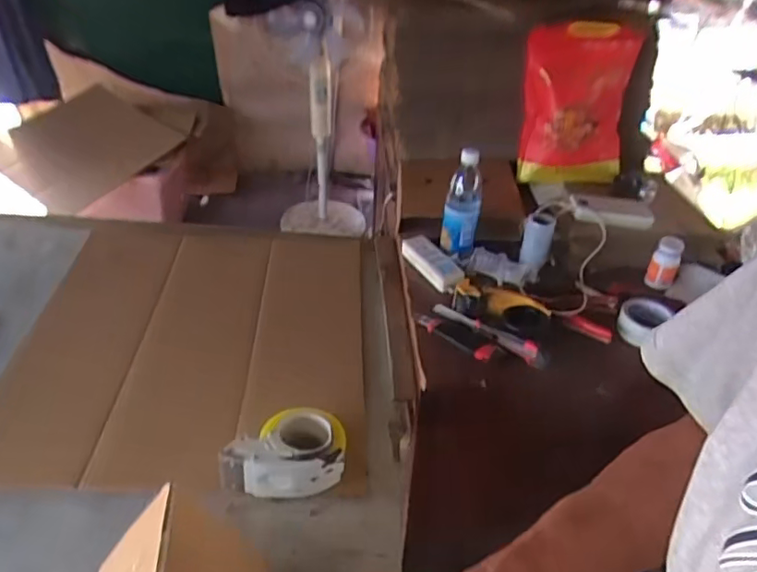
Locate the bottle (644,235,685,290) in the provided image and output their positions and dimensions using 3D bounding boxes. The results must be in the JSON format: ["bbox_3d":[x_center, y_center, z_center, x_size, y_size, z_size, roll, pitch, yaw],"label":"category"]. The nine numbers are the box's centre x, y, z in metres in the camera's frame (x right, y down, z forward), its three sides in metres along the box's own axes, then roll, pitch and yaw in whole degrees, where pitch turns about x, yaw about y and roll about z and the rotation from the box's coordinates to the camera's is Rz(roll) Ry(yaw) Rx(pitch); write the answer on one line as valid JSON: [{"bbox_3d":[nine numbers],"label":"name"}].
[{"bbox_3d":[0.558,-0.042,1.128,0.054,0.099,0.053,27,43,27],"label":"bottle"}]

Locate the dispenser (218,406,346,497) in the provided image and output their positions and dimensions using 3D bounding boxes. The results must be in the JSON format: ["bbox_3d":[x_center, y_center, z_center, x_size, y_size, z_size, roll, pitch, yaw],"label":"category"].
[{"bbox_3d":[-0.133,0.230,0.827,0.170,0.065,0.124,1,38,-4],"label":"dispenser"}]

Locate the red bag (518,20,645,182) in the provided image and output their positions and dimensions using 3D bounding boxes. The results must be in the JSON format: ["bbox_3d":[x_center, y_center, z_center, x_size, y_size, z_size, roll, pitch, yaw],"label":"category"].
[{"bbox_3d":[0.413,-0.366,1.213,0.247,0.321,0.104,10,38,8],"label":"red bag"}]

